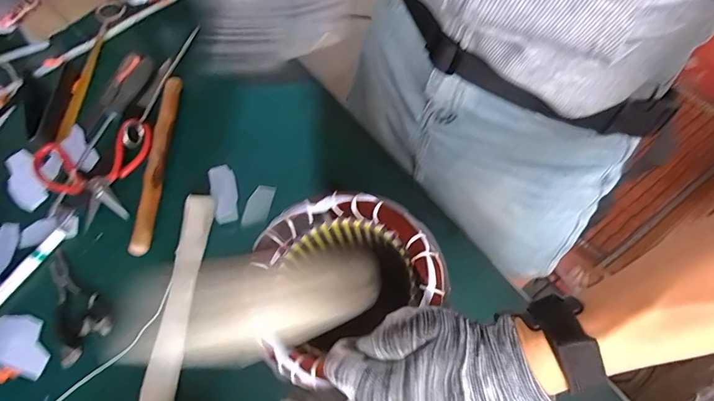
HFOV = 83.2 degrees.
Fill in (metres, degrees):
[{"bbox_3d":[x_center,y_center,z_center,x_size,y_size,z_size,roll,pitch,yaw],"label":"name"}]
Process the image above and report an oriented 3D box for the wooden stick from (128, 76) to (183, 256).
[{"bbox_3d":[-0.258,-0.054,0.515,0.026,0.014,0.244,0,67,3],"label":"wooden stick"}]

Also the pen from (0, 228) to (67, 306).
[{"bbox_3d":[-0.402,0.093,0.471,0.017,0.011,0.144,31,71,15],"label":"pen"}]

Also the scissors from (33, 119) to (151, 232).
[{"bbox_3d":[-0.330,-0.032,0.506,0.146,0.017,0.132,-19,67,-6],"label":"scissors"}]

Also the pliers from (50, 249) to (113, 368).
[{"bbox_3d":[-0.334,0.118,0.458,0.124,0.007,0.068,40,74,17],"label":"pliers"}]

